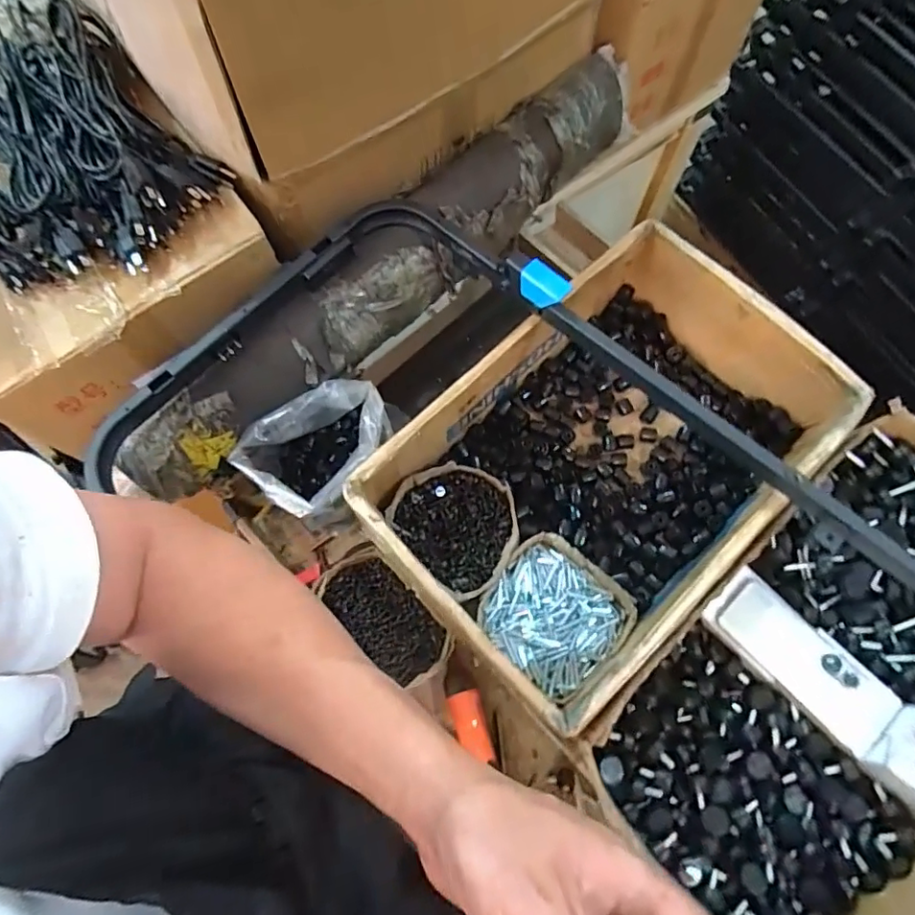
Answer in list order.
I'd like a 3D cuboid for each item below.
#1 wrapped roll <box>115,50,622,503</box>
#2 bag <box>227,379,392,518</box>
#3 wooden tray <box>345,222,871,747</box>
[{"bbox_3d":[-0.060,-0.253,0.719,0.130,0.101,0.832,39,76,13],"label":"wrapped roll"},{"bbox_3d":[-0.168,0.002,0.706,0.183,0.117,0.124,-26,73,-7],"label":"bag"},{"bbox_3d":[0.183,0.015,0.695,0.512,0.171,0.352,-43,75,-12],"label":"wooden tray"}]

